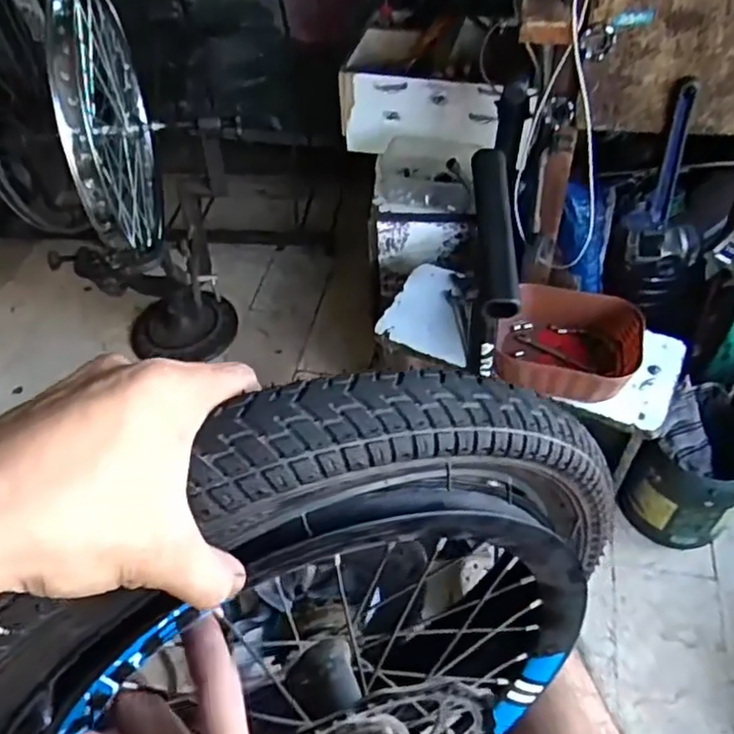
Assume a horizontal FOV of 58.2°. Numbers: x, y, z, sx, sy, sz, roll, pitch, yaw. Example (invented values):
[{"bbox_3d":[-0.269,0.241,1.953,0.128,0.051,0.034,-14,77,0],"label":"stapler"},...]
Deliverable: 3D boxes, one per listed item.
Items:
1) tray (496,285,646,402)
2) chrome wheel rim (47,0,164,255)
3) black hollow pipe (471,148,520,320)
[{"bbox_3d":[0.297,-0.034,0.983,0.208,0.107,0.173,13,51,16],"label":"tray"},{"bbox_3d":[-0.402,-0.377,1.046,0.074,0.386,0.394,-12,49,-5],"label":"chrome wheel rim"},{"bbox_3d":[0.119,-0.135,0.617,0.032,0.037,0.215,0,49,5],"label":"black hollow pipe"}]

